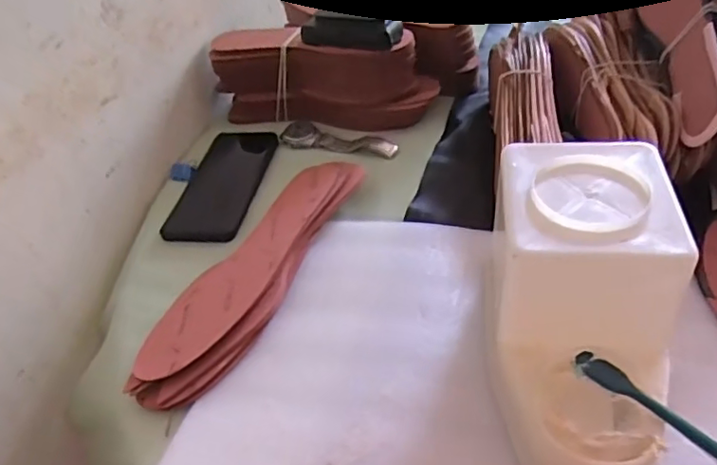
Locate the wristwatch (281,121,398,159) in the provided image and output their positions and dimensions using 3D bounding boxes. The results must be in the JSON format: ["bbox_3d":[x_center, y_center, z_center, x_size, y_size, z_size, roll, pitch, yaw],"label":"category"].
[{"bbox_3d":[-0.022,-0.103,0.641,0.132,0.012,0.030,11,46,20],"label":"wristwatch"}]

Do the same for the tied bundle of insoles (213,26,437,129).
[{"bbox_3d":[-0.047,-0.173,0.657,0.252,0.086,0.072,14,47,22],"label":"tied bundle of insoles"}]

